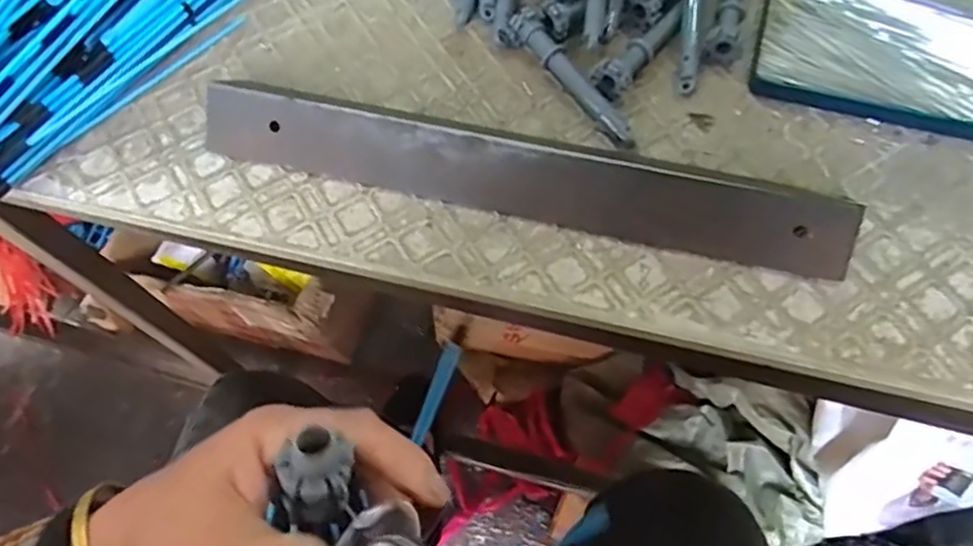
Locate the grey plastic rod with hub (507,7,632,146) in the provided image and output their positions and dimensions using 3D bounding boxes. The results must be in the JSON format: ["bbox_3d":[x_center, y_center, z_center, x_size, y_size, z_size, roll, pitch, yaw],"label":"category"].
[{"bbox_3d":[0.045,-0.103,0.344,0.014,0.017,0.094,-36,70,-14],"label":"grey plastic rod with hub"}]

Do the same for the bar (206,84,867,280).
[{"bbox_3d":[0.013,-0.057,0.318,0.310,0.027,0.049,13,67,7],"label":"bar"}]

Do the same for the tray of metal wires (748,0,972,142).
[{"bbox_3d":[0.217,-0.126,0.353,0.127,0.009,0.103,16,67,9],"label":"tray of metal wires"}]

